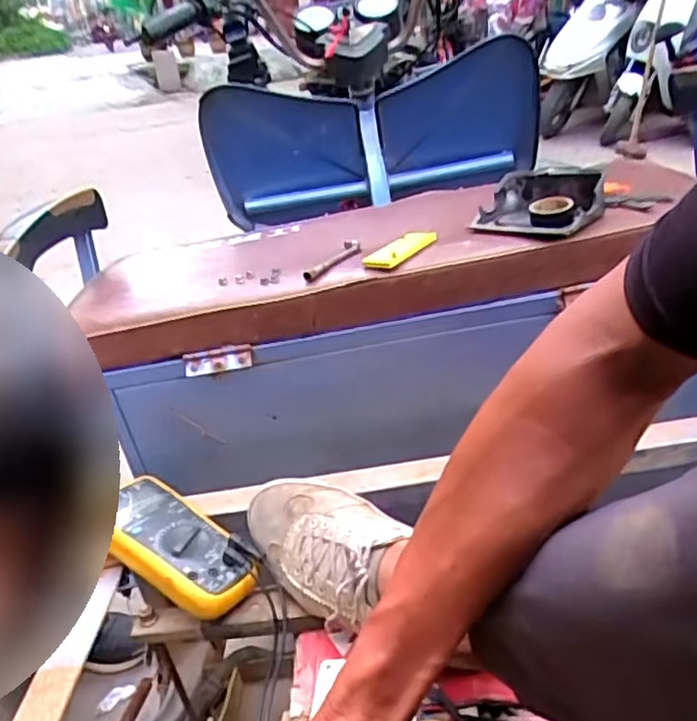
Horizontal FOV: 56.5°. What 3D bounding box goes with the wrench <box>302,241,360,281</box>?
[{"bbox_3d":[-0.016,-0.111,0.716,0.021,0.013,0.098,10,32,29],"label":"wrench"}]

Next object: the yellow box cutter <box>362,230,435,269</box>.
[{"bbox_3d":[0.056,-0.120,0.693,0.086,0.016,0.033,-29,35,-36],"label":"yellow box cutter"}]

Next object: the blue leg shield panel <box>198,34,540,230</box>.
[{"bbox_3d":[0.045,-0.414,1.254,0.624,0.268,0.163,-4,28,5],"label":"blue leg shield panel"}]

